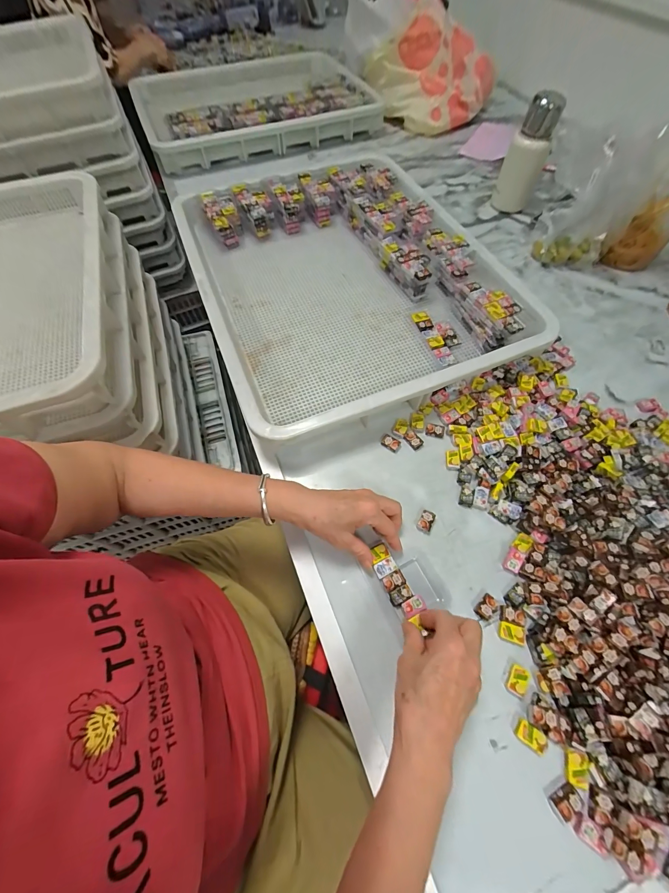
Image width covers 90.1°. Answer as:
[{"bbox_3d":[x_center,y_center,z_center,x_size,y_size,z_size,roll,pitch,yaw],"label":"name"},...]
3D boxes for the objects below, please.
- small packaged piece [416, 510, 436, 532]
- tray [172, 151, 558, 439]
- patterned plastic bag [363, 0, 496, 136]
[{"bbox_3d":[0.118,0.095,0.427,0.017,0.009,0.024,23,65,13],"label":"small packaged piece"},{"bbox_3d":[0.013,-0.307,0.601,0.494,0.074,0.588,-21,64,-10],"label":"tray"},{"bbox_3d":[0.298,-1.081,0.956,0.385,0.213,0.198,-8,62,-4],"label":"patterned plastic bag"}]

